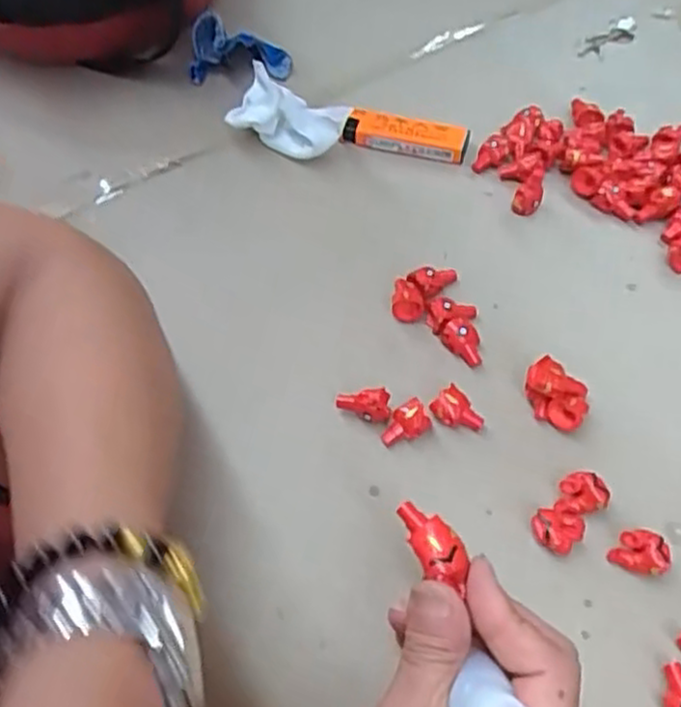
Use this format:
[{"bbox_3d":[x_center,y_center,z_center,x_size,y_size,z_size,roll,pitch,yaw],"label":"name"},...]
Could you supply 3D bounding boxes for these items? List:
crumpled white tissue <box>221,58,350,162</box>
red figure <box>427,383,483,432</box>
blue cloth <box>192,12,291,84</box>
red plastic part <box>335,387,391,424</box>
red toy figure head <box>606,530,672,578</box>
[{"bbox_3d":[-0.030,-0.142,0.465,0.076,0.045,0.027,19,59,17],"label":"crumpled white tissue"},{"bbox_3d":[0.056,0.028,0.361,0.023,0.013,0.015,34,65,24],"label":"red figure"},{"bbox_3d":[-0.071,-0.209,0.522,0.073,0.044,0.029,8,57,10],"label":"blue cloth"},{"bbox_3d":[0.011,0.026,0.368,0.027,0.018,0.012,6,56,9],"label":"red plastic part"},{"bbox_3d":[0.128,0.084,0.319,0.022,0.015,0.014,20,60,17],"label":"red toy figure head"}]

